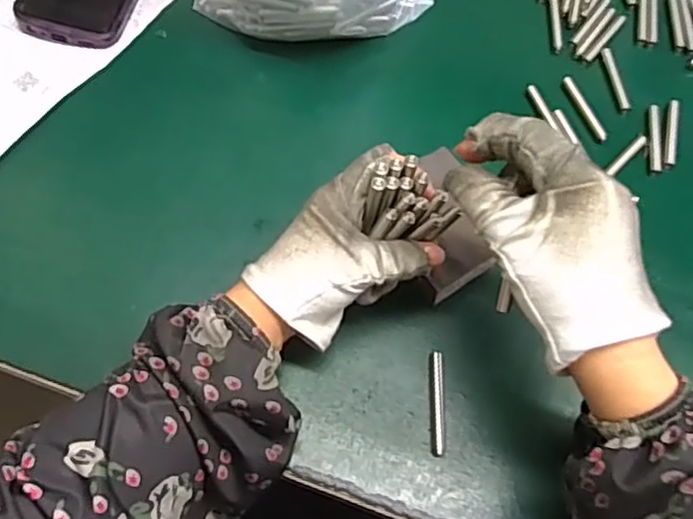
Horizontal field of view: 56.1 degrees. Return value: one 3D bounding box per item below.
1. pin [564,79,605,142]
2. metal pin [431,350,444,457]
[{"bbox_3d":[0.170,-0.109,0.468,0.008,0.004,0.058,-16,65,-7],"label":"pin"},{"bbox_3d":[0.052,0.081,0.374,0.007,0.005,0.060,2,64,1],"label":"metal pin"}]

